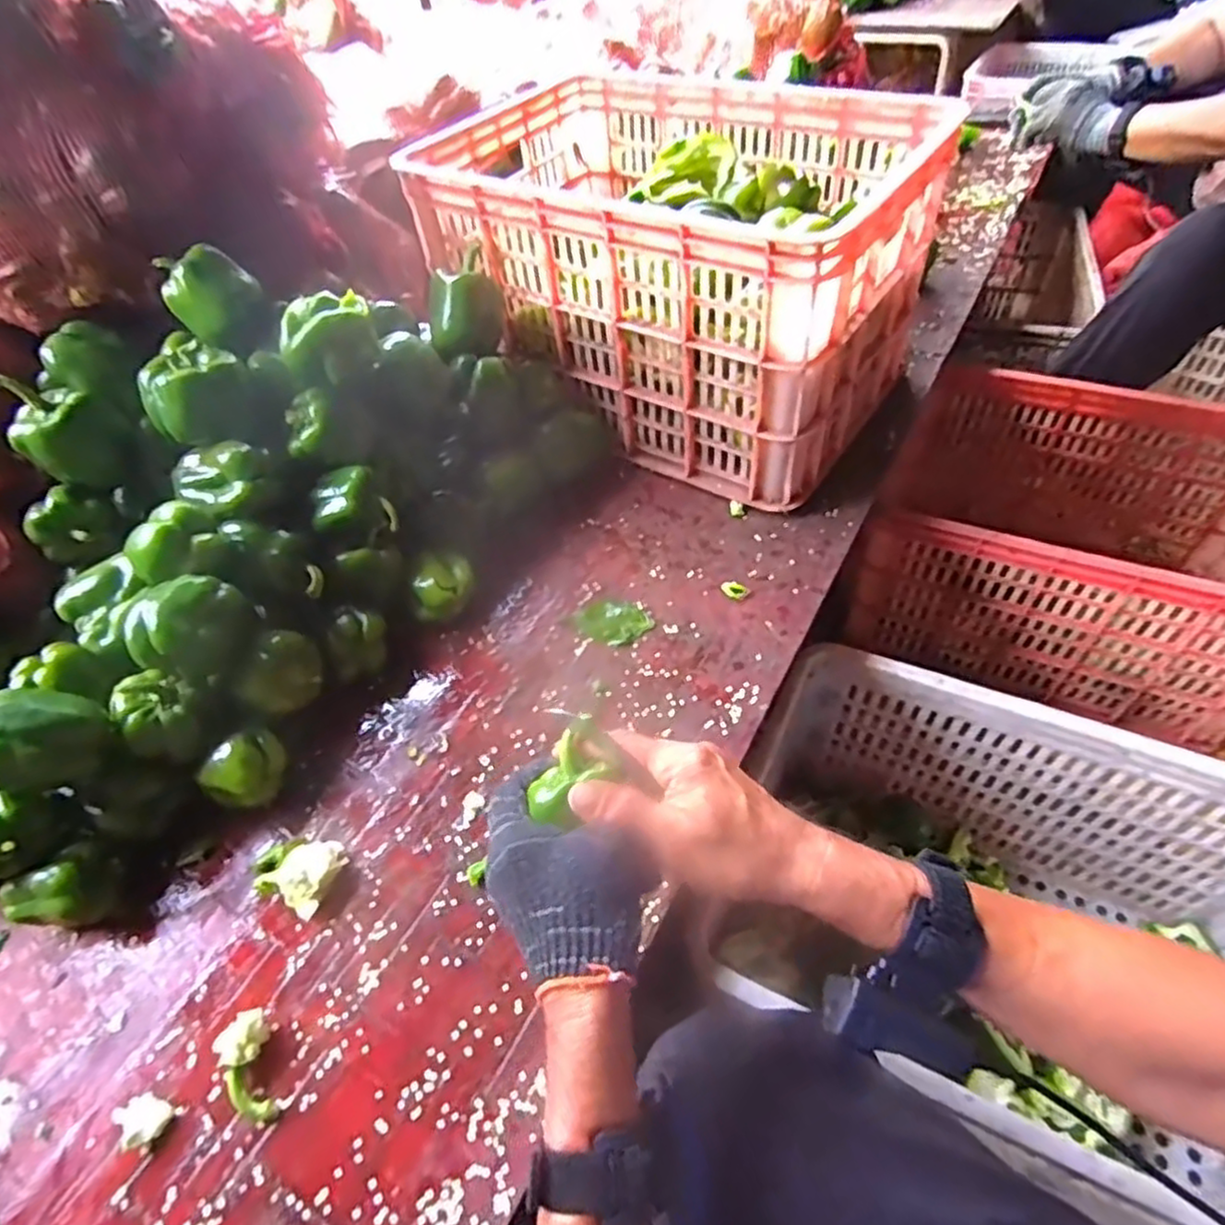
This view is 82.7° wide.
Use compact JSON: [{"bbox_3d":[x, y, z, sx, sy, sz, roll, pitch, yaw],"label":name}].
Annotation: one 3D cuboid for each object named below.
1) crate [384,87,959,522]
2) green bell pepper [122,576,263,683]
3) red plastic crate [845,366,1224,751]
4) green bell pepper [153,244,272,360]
[{"bbox_3d":[0.074,-0.399,0.819,0.504,0.277,0.350,29,59,25],"label":"crate"},{"bbox_3d":[-0.335,0.010,0.552,0.067,0.061,0.071,1,51,6],"label":"green bell pepper"},{"bbox_3d":[0.628,-0.101,0.957,0.478,0.270,0.353,19,55,19],"label":"red plastic crate"},{"bbox_3d":[-0.365,-0.288,0.641,0.070,0.079,0.075,-39,58,-23],"label":"green bell pepper"}]

